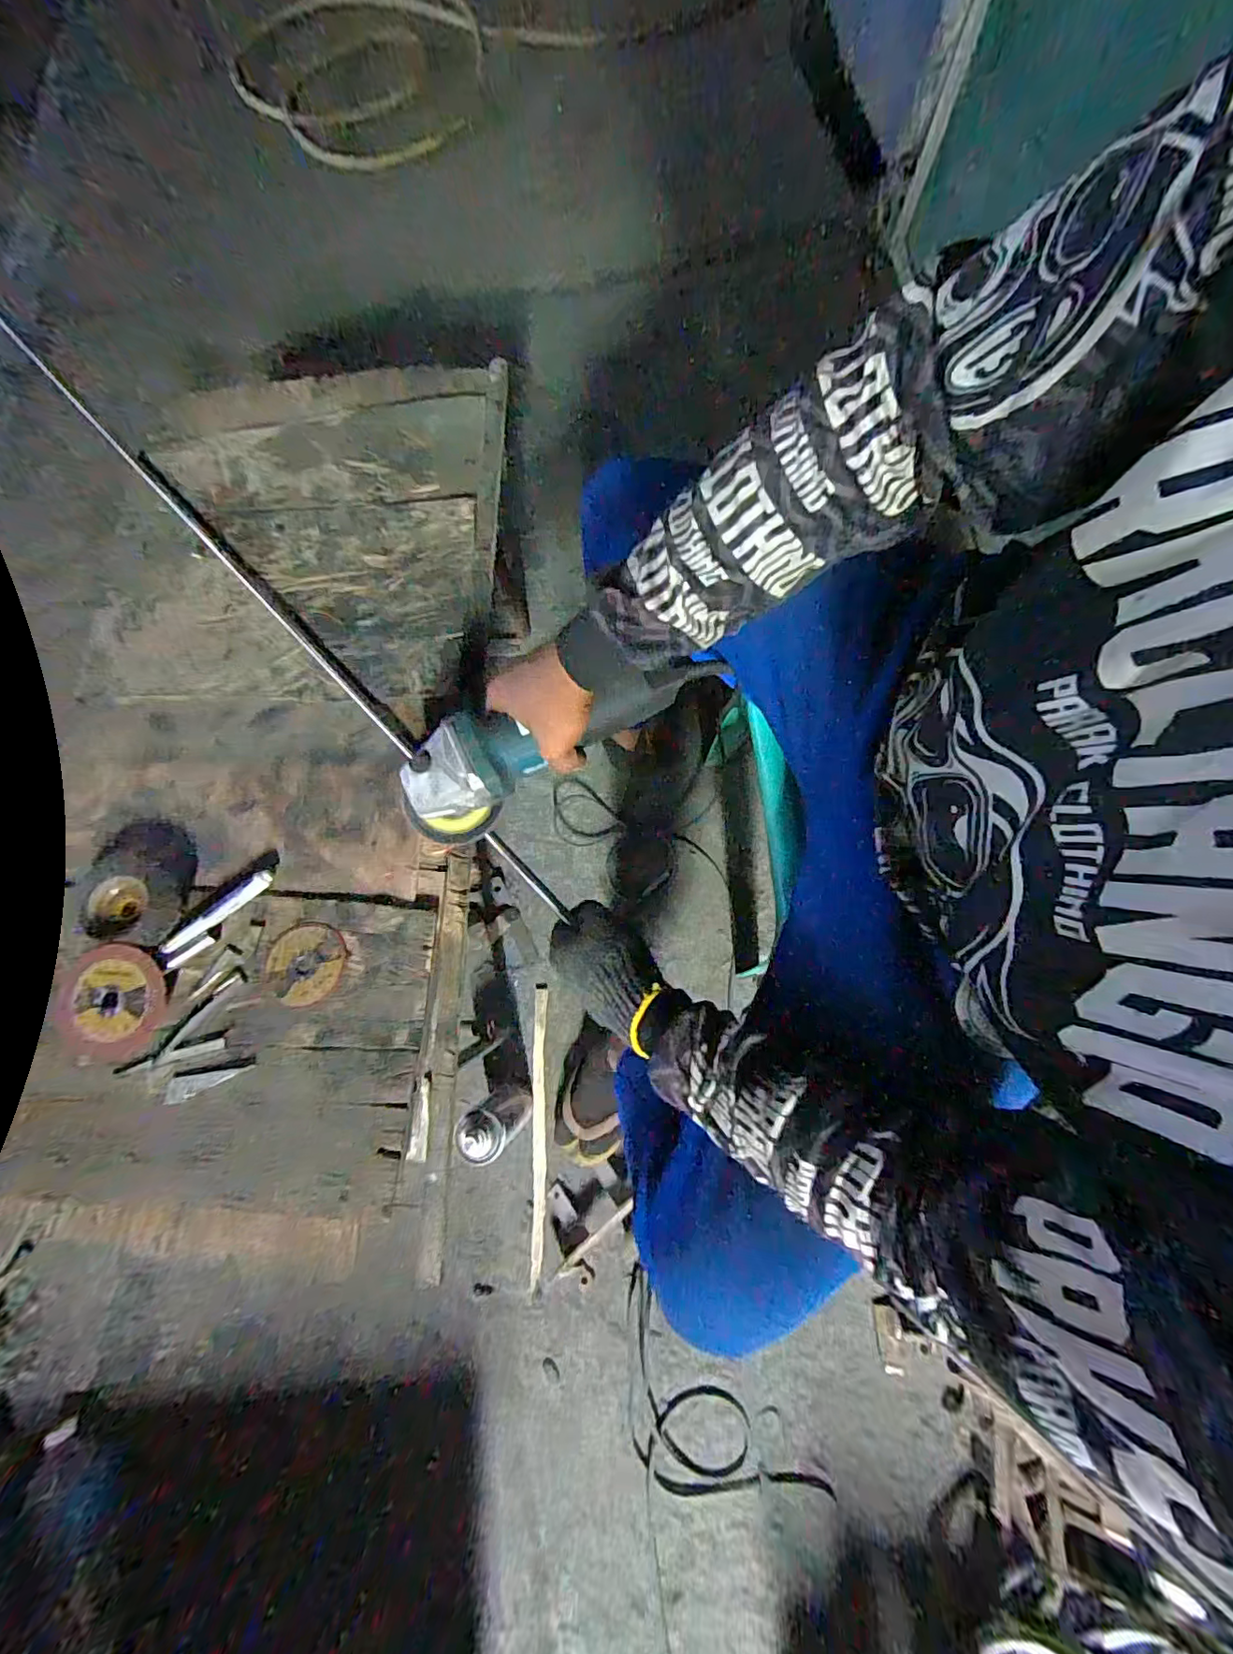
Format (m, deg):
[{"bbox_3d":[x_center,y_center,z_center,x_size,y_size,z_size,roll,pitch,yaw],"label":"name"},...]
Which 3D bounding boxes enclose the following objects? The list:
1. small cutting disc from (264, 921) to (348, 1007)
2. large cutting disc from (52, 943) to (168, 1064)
[{"bbox_3d":[-0.272,0.119,0.479,0.065,0.004,0.068,0,76,1],"label":"small cutting disc"},{"bbox_3d":[-0.423,0.149,0.459,0.083,0.005,0.089,1,76,-5],"label":"large cutting disc"}]

